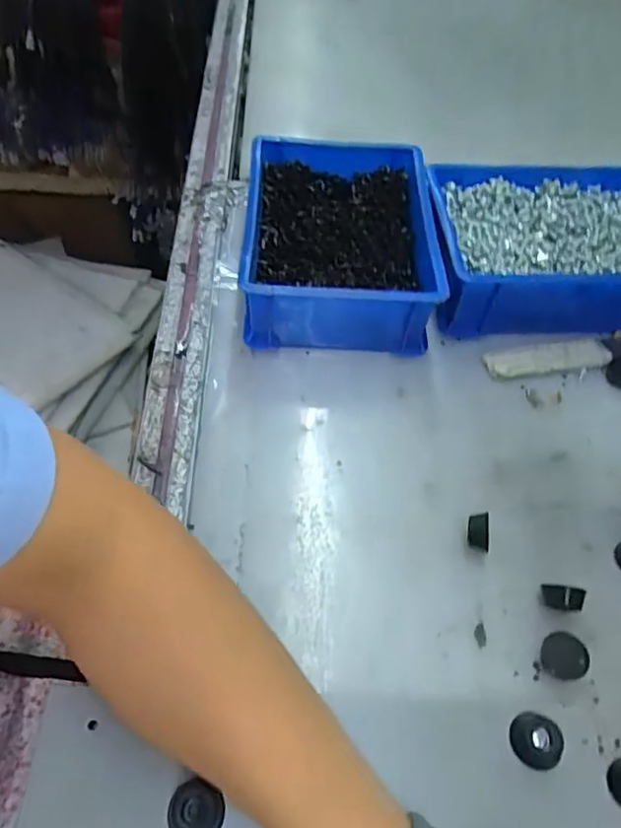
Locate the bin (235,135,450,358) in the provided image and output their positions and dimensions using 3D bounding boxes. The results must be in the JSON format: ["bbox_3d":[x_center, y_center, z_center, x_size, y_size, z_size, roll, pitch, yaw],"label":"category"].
[{"bbox_3d":[0.022,-0.143,0.489,0.142,0.065,0.198,2,54,-1],"label":"bin"}]

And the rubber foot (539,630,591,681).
[{"bbox_3d":[0.140,0.134,0.330,0.021,0.013,0.024,-18,57,-15],"label":"rubber foot"}]

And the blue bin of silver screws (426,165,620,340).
[{"bbox_3d":[0.198,-0.136,0.499,0.202,0.064,0.151,-2,54,-5],"label":"blue bin of silver screws"}]

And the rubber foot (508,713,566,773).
[{"bbox_3d":[0.111,0.161,0.296,0.022,0.017,0.024,4,54,0],"label":"rubber foot"}]

